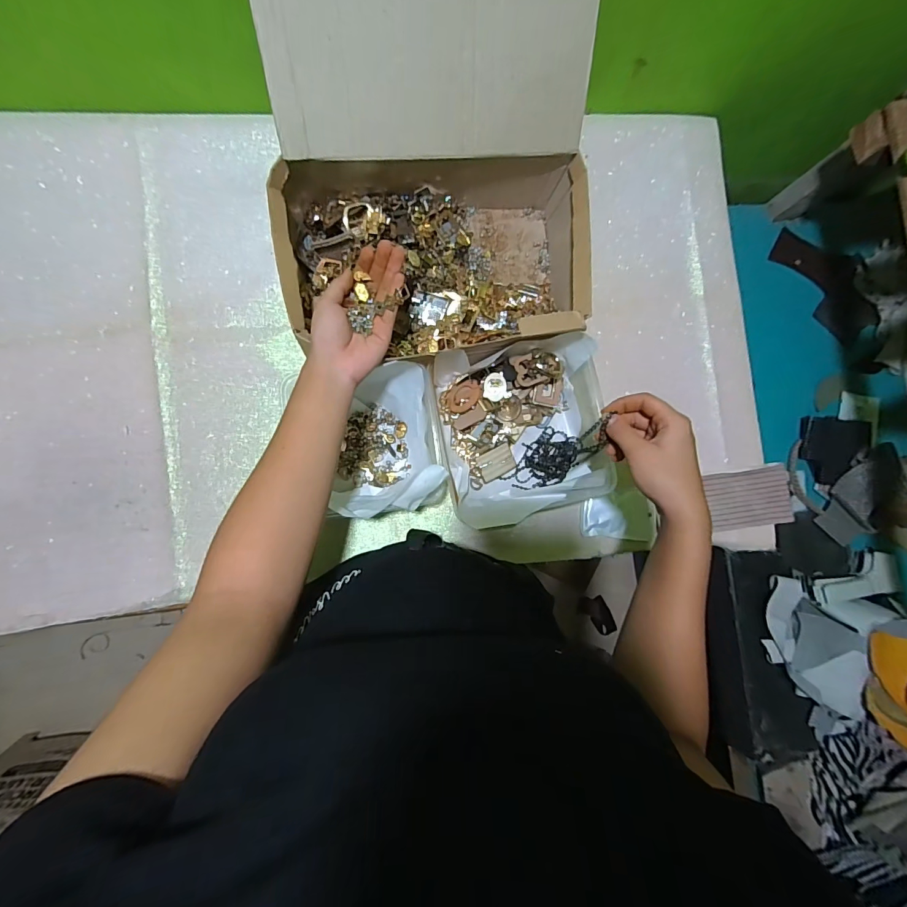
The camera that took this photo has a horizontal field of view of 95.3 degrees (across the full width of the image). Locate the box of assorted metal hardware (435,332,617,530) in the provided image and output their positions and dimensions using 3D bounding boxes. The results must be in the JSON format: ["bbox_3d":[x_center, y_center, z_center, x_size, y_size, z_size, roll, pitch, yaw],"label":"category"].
[{"bbox_3d":[0.087,-0.031,0.493,0.194,0.083,0.201,-8,86,-7],"label":"box of assorted metal hardware"}]

